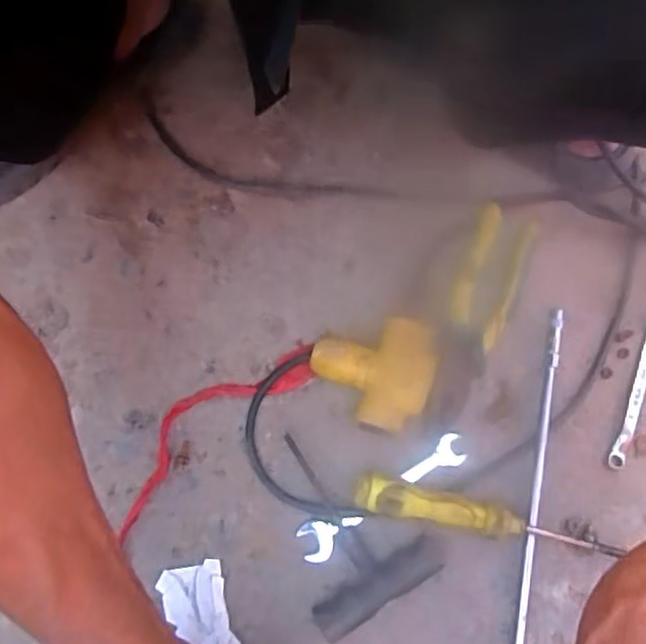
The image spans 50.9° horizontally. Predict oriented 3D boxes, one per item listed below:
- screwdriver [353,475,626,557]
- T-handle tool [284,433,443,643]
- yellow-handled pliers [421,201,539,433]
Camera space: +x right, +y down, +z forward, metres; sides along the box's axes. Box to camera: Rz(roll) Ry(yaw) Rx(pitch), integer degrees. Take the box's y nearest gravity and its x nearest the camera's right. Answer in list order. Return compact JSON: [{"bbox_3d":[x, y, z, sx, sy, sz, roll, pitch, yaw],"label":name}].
[{"bbox_3d":[0.115,0.139,0.476,0.193,0.022,0.021,15,73,-9],"label":"screwdriver"},{"bbox_3d":[0.010,0.140,0.483,0.093,0.020,0.129,-30,75,-9],"label":"T-handle tool"},{"bbox_3d":[0.120,-0.009,0.522,0.044,0.018,0.184,21,74,6],"label":"yellow-handled pliers"}]

